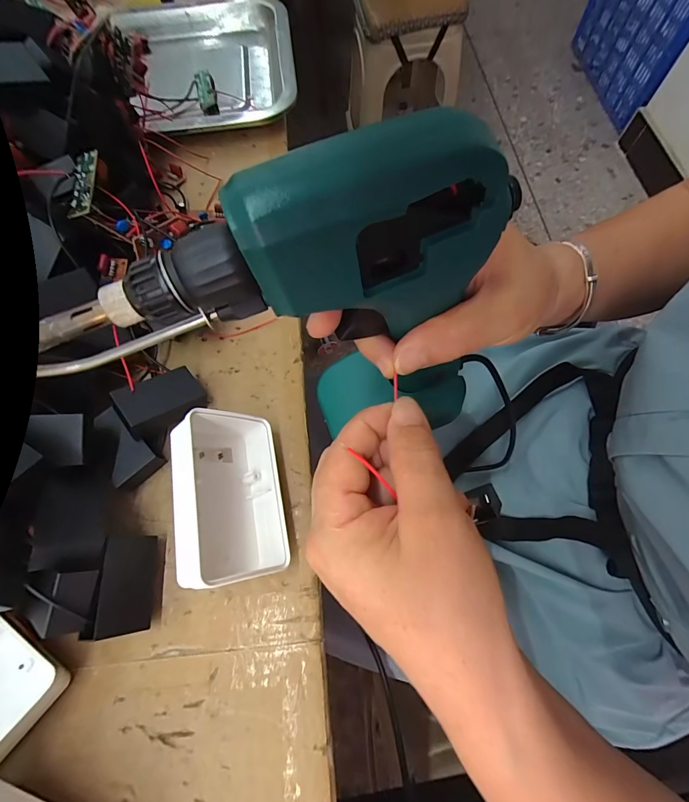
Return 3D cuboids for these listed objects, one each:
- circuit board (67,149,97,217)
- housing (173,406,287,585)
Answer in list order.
[{"bbox_3d":[-0.160,-0.134,0.228,0.017,0.004,0.045,-6,77,15],"label":"circuit board"},{"bbox_3d":[-0.066,0.052,0.212,0.033,0.055,0.094,-34,61,36],"label":"housing"}]

